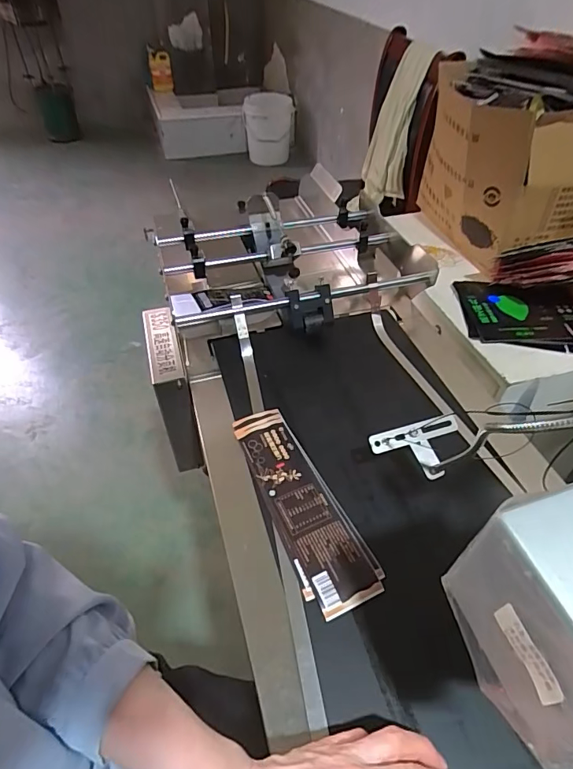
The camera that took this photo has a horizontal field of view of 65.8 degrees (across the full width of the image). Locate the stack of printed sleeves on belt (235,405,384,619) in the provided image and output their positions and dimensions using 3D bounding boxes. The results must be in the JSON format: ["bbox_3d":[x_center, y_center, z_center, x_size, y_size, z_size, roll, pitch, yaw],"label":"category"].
[{"bbox_3d":[0.016,0.125,0.502,0.076,0.006,0.252,-18,50,-17],"label":"stack of printed sleeves on belt"}]

